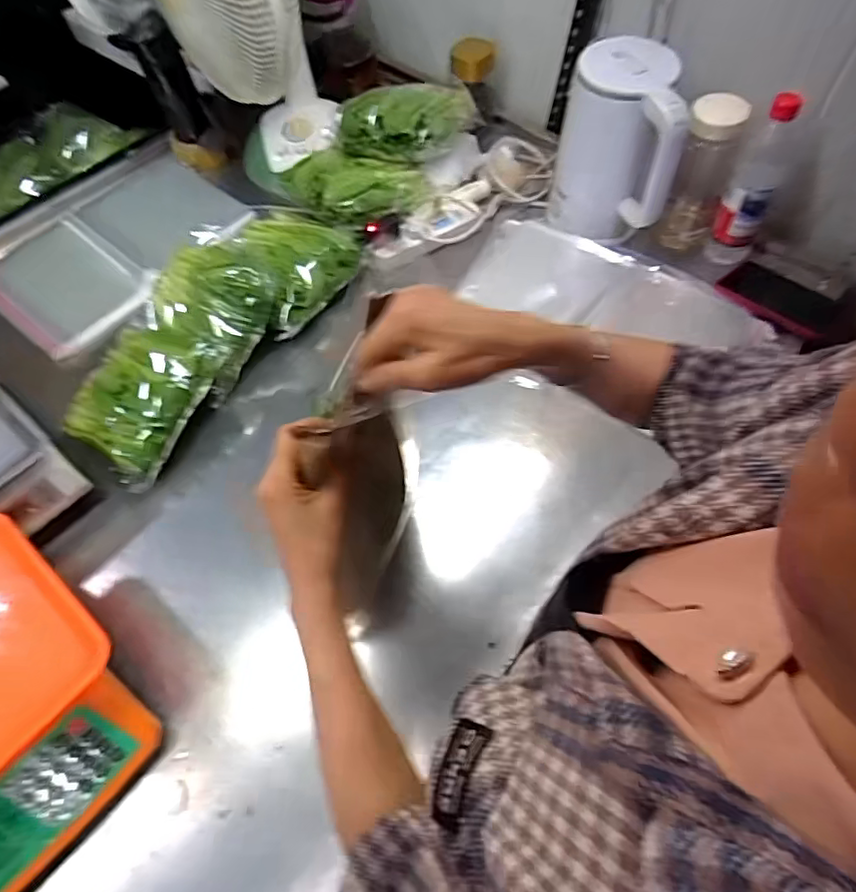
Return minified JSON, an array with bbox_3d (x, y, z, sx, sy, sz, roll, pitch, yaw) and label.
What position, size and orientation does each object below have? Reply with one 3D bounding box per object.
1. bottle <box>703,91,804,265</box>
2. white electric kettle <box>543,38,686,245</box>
[{"bbox_3d":[0.434,-0.347,0.782,0.060,0.216,0.066,24,64,17],"label":"bottle"},{"bbox_3d":[0.266,-0.407,0.825,0.178,0.230,0.119,30,66,19],"label":"white electric kettle"}]

